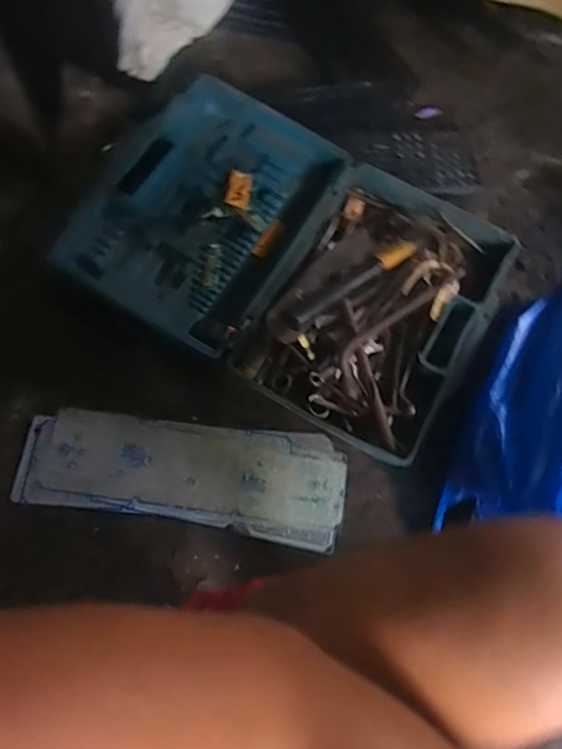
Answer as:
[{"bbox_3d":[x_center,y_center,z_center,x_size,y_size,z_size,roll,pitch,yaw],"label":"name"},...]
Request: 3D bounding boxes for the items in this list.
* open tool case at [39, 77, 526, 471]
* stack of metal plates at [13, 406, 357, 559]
[{"bbox_3d":[0.026,-0.195,0.826,0.598,0.100,0.448,27,70,11],"label":"open tool case"},{"bbox_3d":[-0.137,0.137,0.761,0.453,0.012,0.147,8,68,4],"label":"stack of metal plates"}]

